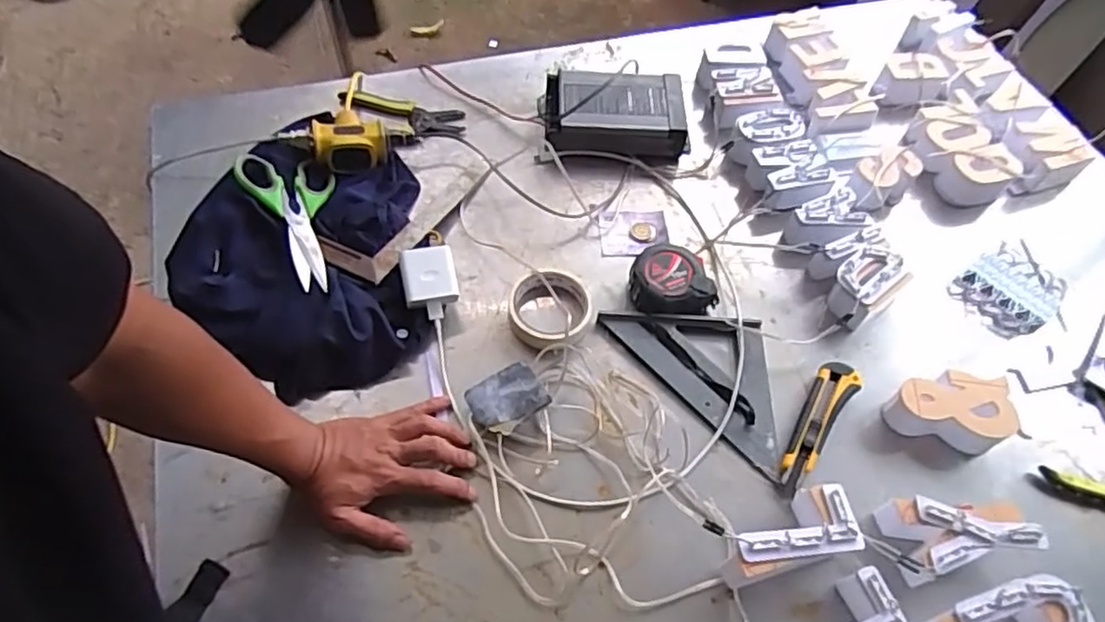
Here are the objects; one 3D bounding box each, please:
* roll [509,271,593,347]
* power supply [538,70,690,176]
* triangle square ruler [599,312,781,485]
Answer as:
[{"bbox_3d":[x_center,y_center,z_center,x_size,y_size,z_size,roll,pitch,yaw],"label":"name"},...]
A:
[{"bbox_3d":[-0.002,-0.001,0.708,0.085,0.027,0.092,2,58,-3],"label":"roll"},{"bbox_3d":[0.080,-0.252,0.863,0.186,0.055,0.122,4,58,-1],"label":"power supply"},{"bbox_3d":[0.173,0.053,0.697,0.115,0.020,0.229,-36,67,-23],"label":"triangle square ruler"}]

